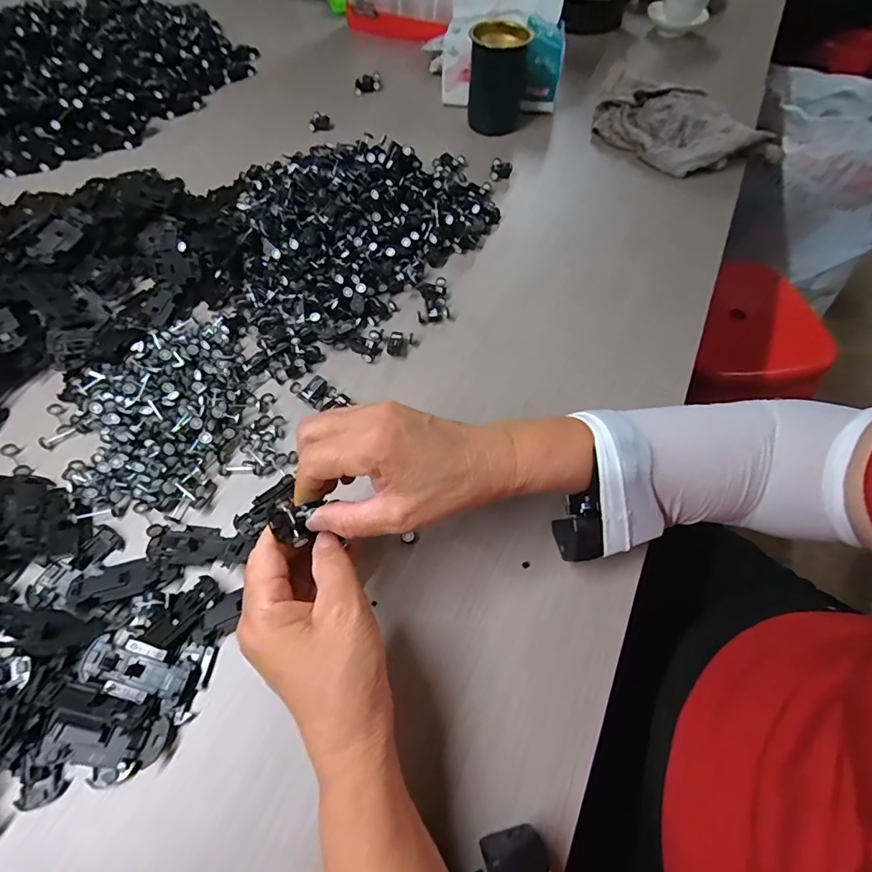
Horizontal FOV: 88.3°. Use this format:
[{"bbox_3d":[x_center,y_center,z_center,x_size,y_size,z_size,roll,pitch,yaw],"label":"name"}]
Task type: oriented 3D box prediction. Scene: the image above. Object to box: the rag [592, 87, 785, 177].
[{"bbox_3d":[0.321,-0.385,0.572,0.244,0.047,0.114,23,64,10],"label":"rag"}]

